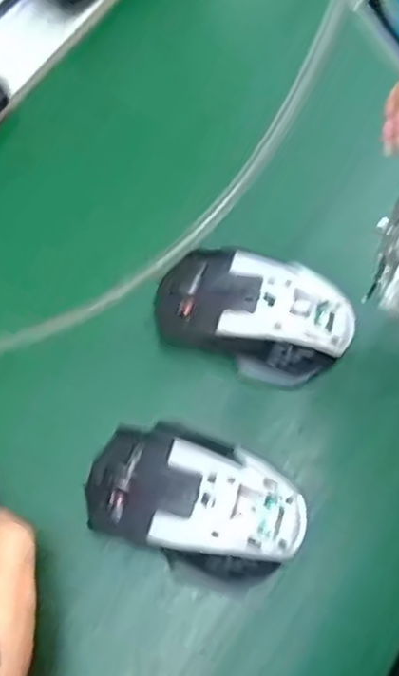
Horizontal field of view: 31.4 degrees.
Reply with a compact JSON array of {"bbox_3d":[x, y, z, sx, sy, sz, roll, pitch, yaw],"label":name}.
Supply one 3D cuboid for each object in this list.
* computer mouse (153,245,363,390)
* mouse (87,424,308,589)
[{"bbox_3d":[0.032,-0.013,0.422,0.114,0.045,0.063,13,67,7],"label":"computer mouse"},{"bbox_3d":[-0.004,0.089,0.382,0.117,0.046,0.072,22,69,11],"label":"mouse"}]

